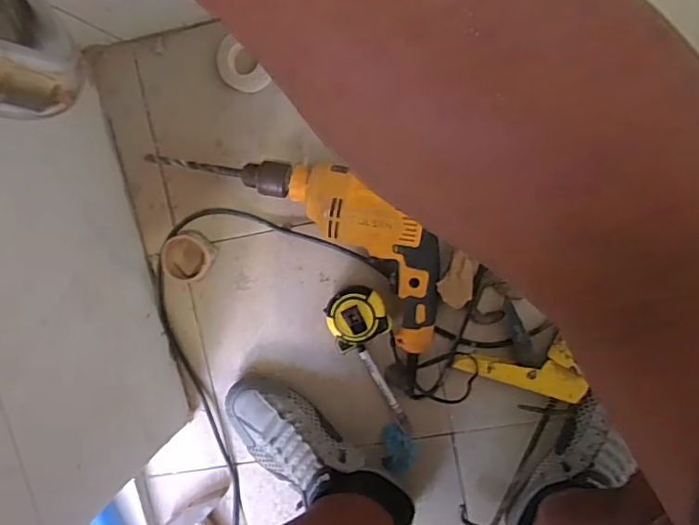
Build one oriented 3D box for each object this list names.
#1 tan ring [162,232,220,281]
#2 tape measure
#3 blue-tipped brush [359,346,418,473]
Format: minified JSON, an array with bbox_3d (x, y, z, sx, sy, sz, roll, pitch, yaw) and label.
[{"bbox_3d":[-0.202,-0.008,0.661,0.061,0.030,0.058,1,98,6],"label":"tan ring"},{"bbox_3d":[0.009,0.064,0.642,0.071,0.038,0.067,-27,94,9],"label":"tape measure"},{"bbox_3d":[0.051,0.190,0.665,0.044,0.018,0.170,-11,97,7],"label":"blue-tipped brush"}]

